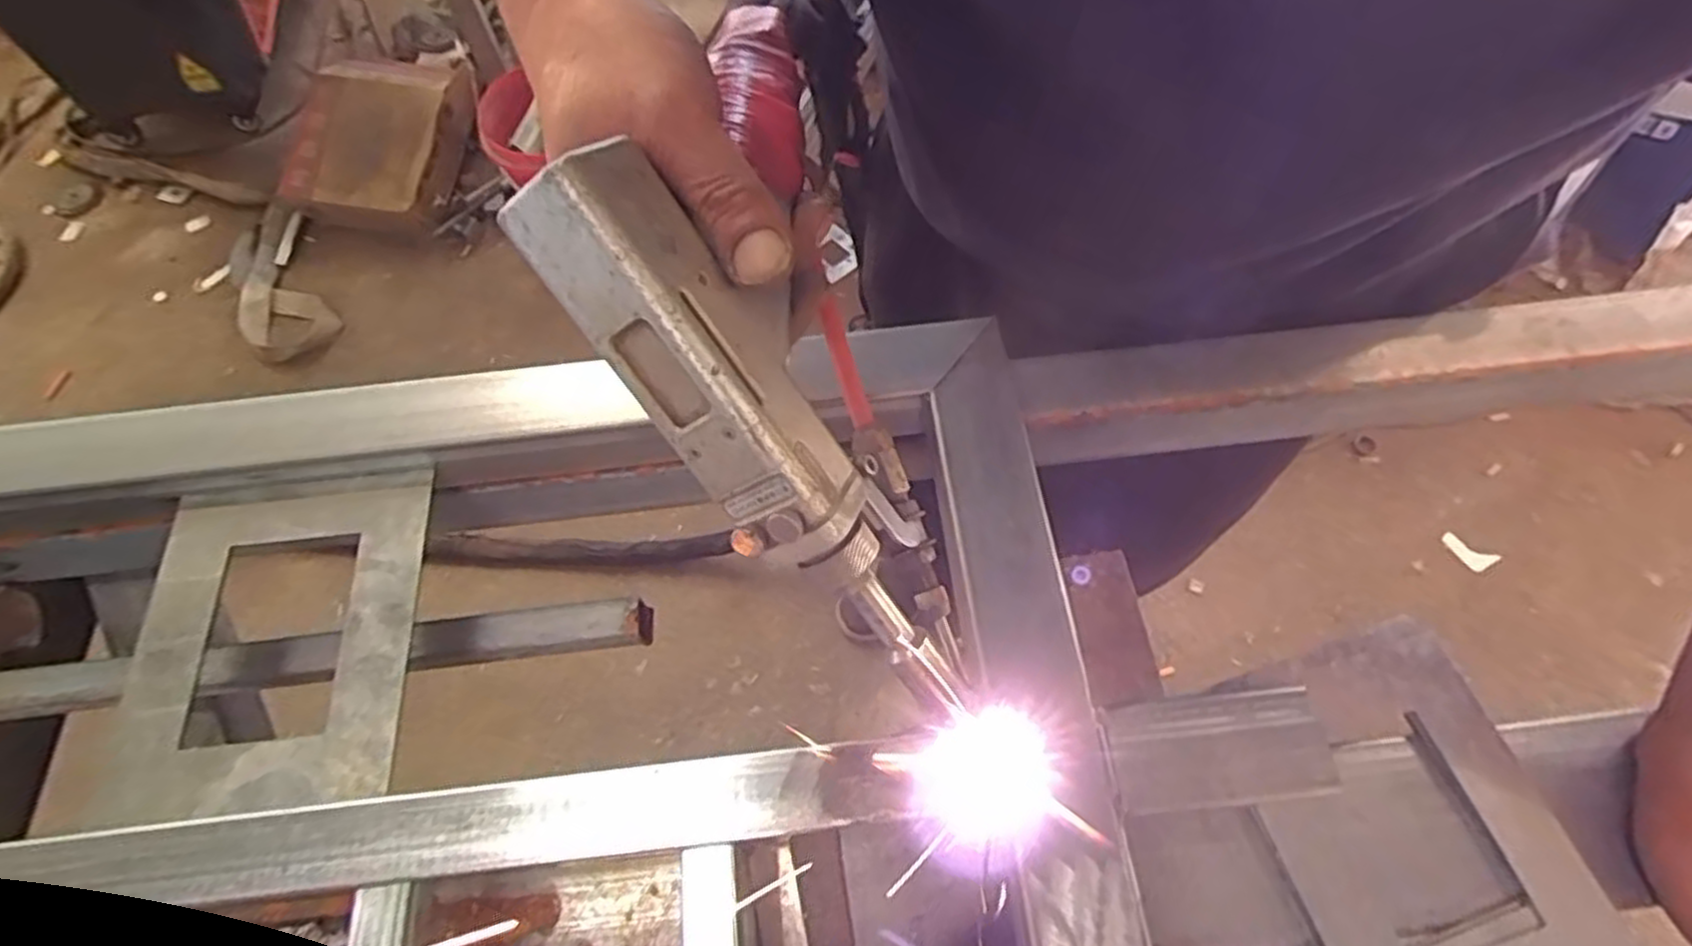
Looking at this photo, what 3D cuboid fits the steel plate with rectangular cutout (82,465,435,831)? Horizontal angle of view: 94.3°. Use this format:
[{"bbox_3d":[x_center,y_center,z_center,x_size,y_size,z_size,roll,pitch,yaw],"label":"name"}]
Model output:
[{"bbox_3d":[-0.247,0.069,0.339,0.118,0.008,0.142,-7,64,-2],"label":"steel plate with rectangular cutout"}]

